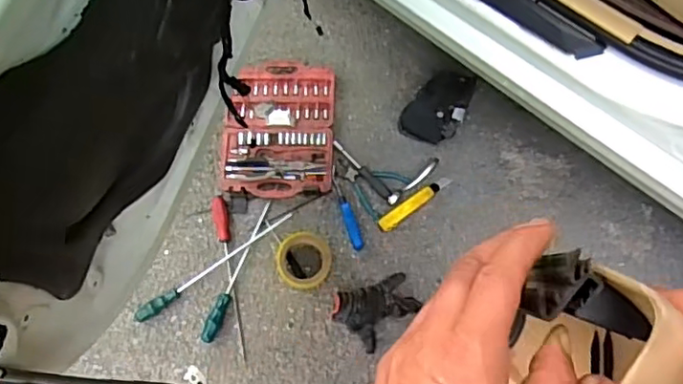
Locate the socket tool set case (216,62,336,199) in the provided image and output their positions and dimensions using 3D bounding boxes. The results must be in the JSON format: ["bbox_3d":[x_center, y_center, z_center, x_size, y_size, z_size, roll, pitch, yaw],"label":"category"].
[{"bbox_3d":[-0.136,-0.144,1.348,0.235,0.045,0.311,1,72,6],"label":"socket tool set case"}]

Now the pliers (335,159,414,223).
[{"bbox_3d":[0.056,-0.026,1.315,0.149,0.014,0.118,38,77,11],"label":"pliers"}]

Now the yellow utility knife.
[{"bbox_3d":[0.154,0.025,1.289,0.176,0.013,0.031,-35,72,-6],"label":"yellow utility knife"}]

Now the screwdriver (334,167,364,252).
[{"bbox_3d":[0.007,0.036,1.282,0.025,0.022,0.176,-21,72,-1],"label":"screwdriver"}]

